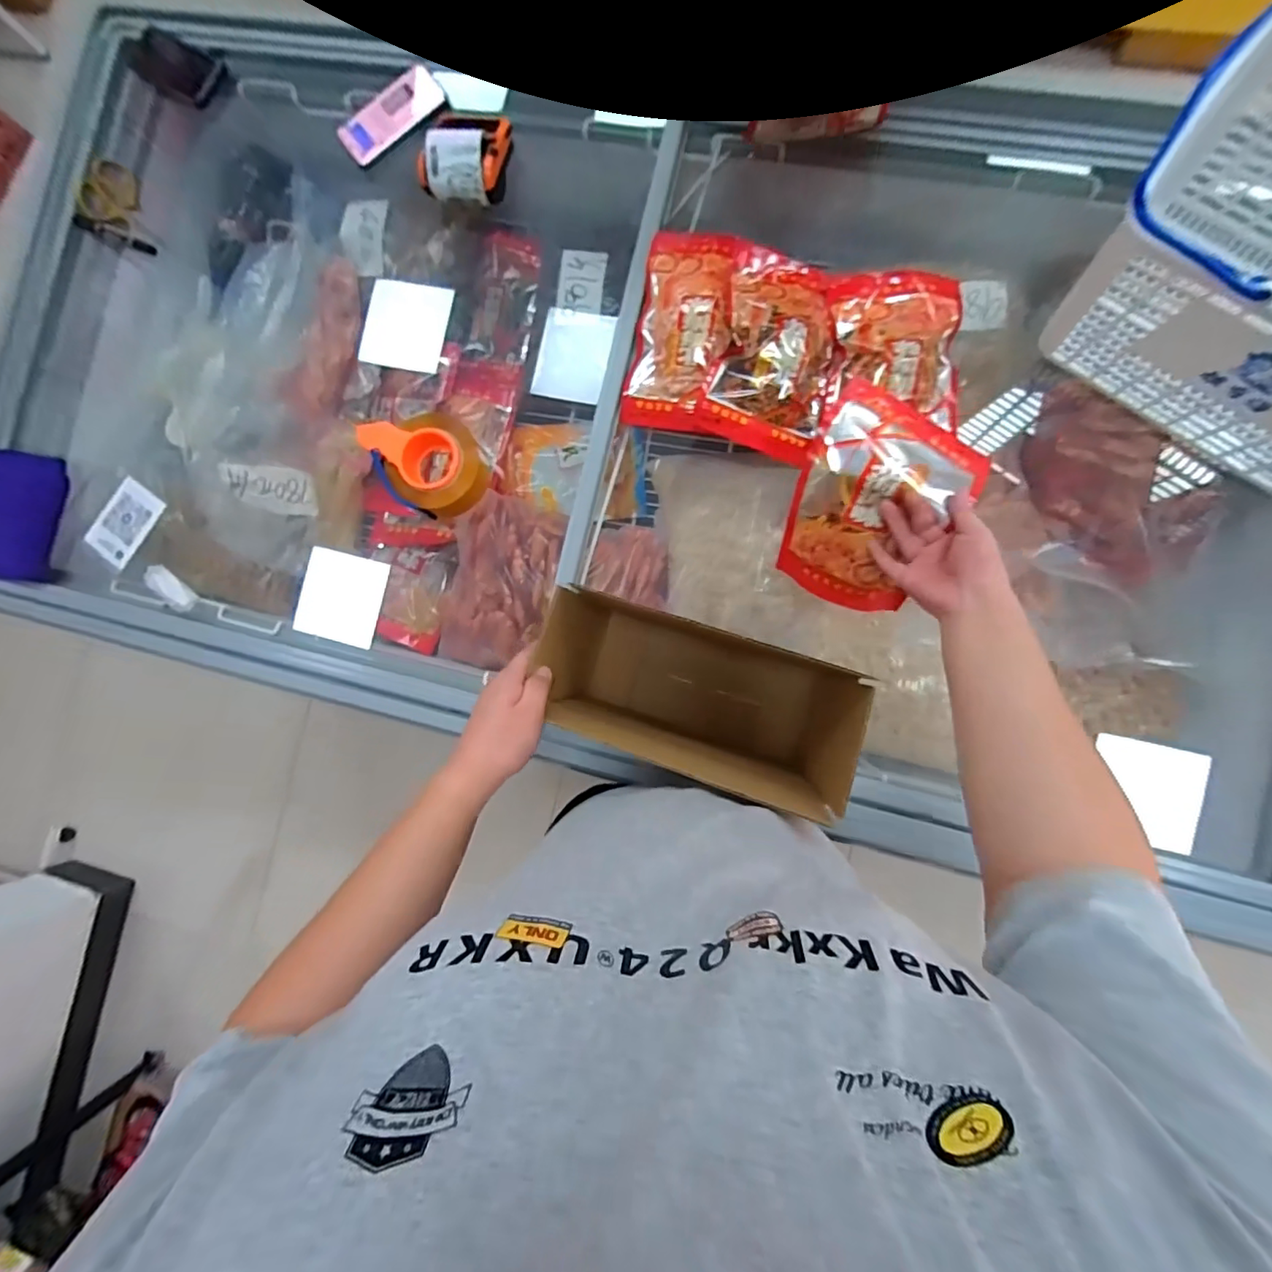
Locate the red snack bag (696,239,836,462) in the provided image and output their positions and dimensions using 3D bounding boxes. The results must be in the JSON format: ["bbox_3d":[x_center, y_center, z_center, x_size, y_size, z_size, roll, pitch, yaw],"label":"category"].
[{"bbox_3d":[0.180,-0.374,0.705,0.154,0.061,0.270,13,88,7],"label":"red snack bag"}]

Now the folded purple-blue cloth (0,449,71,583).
[{"bbox_3d":[-0.946,-0.184,0.826,0.130,0.051,0.187,15,89,7],"label":"folded purple-blue cloth"}]

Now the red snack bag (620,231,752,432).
[{"bbox_3d":[0.062,-0.413,0.733,0.129,0.057,0.259,11,88,7],"label":"red snack bag"}]

